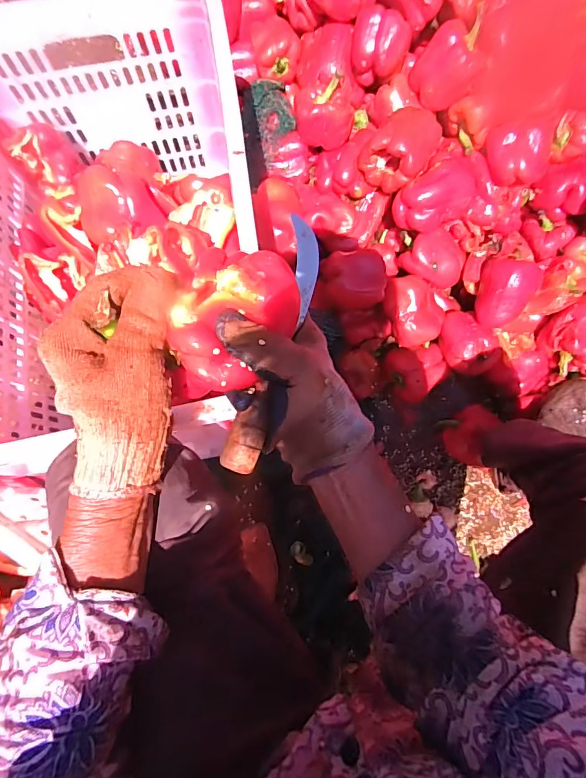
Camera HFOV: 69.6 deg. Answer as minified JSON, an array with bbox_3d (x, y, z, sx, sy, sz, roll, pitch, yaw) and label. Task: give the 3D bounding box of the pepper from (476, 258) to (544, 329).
[{"bbox_3d":[0.326,-0.150,0.653,0.066,0.066,0.104,-11,124,-32],"label":"pepper"}]

